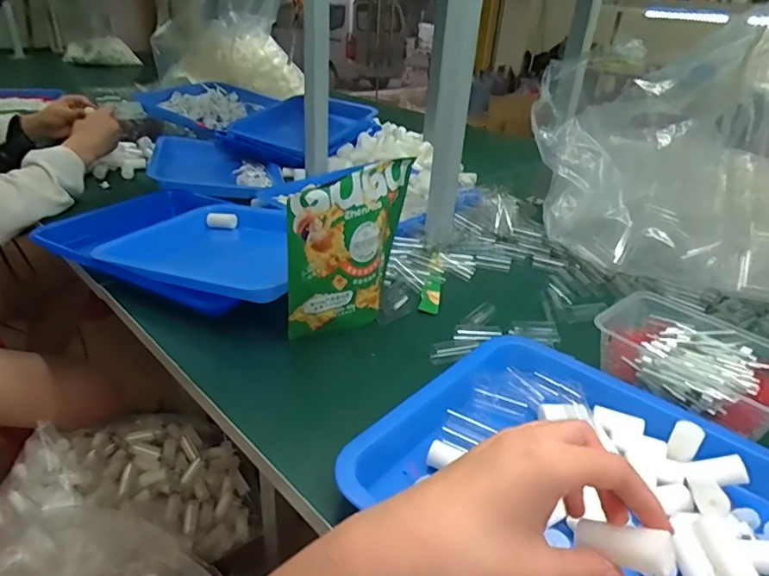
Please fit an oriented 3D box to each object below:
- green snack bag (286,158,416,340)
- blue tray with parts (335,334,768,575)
[{"bbox_3d":[-0.030,-0.039,0.539,0.036,0.161,0.166,25,35,33],"label":"green snack bag"},{"bbox_3d":[0.158,0.150,0.359,0.258,0.036,0.318,-22,38,-38],"label":"blue tray with parts"}]

